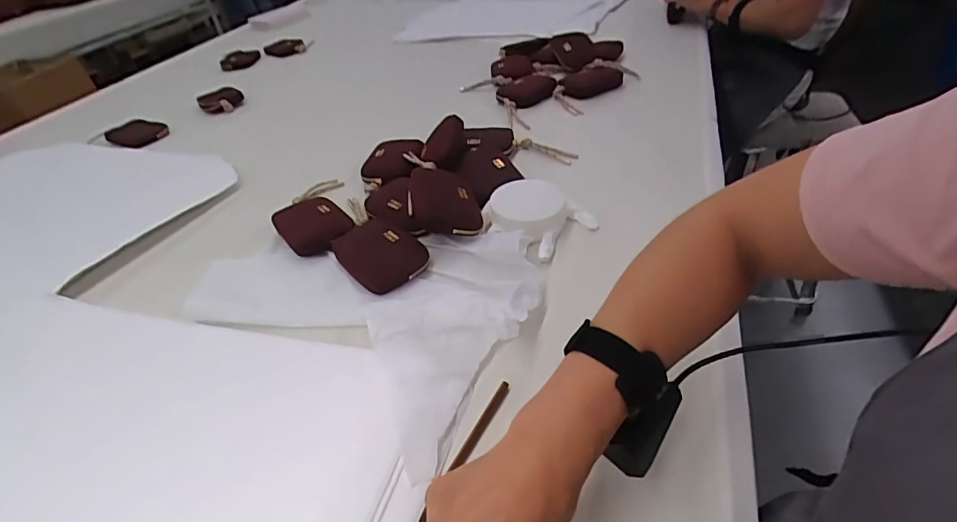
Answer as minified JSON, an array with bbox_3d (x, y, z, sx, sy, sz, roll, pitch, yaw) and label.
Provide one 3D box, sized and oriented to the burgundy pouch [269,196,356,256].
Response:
[{"bbox_3d":[-0.224,-0.052,0.658,0.082,0.018,0.120,-31,45,-26],"label":"burgundy pouch"}]

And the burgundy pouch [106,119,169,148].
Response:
[{"bbox_3d":[-0.737,-0.275,1.060,0.120,0.020,0.089,16,45,26],"label":"burgundy pouch"}]

